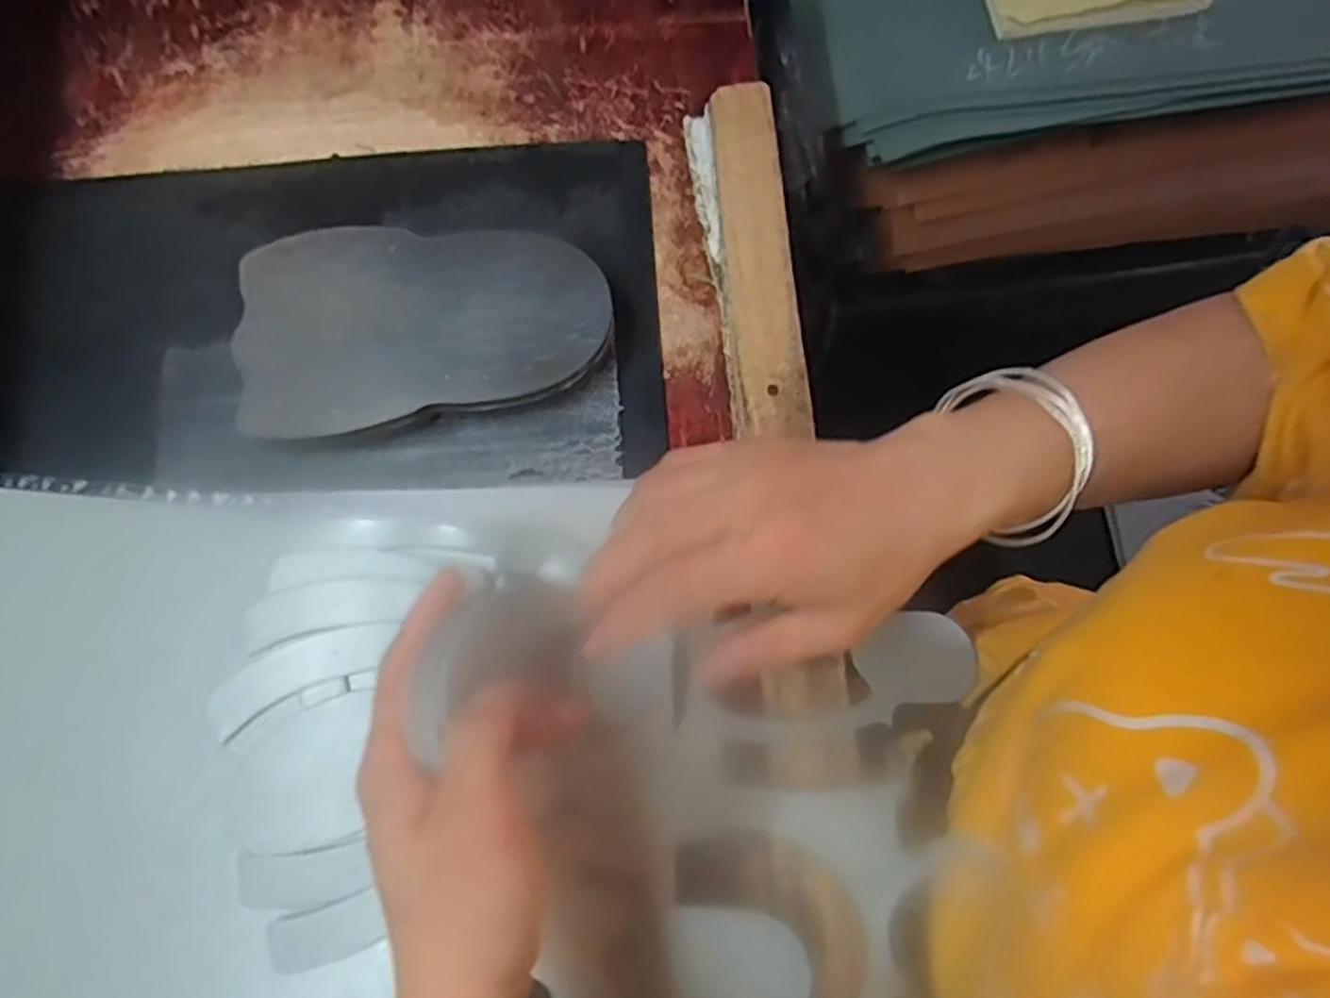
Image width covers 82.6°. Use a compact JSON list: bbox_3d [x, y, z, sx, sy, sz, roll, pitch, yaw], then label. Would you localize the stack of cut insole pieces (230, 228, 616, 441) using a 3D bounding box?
[{"bbox_3d":[-0.120,-0.089,0.385,0.177,0.026,0.104,-12,75,-4],"label":"stack of cut insole pieces"}]

